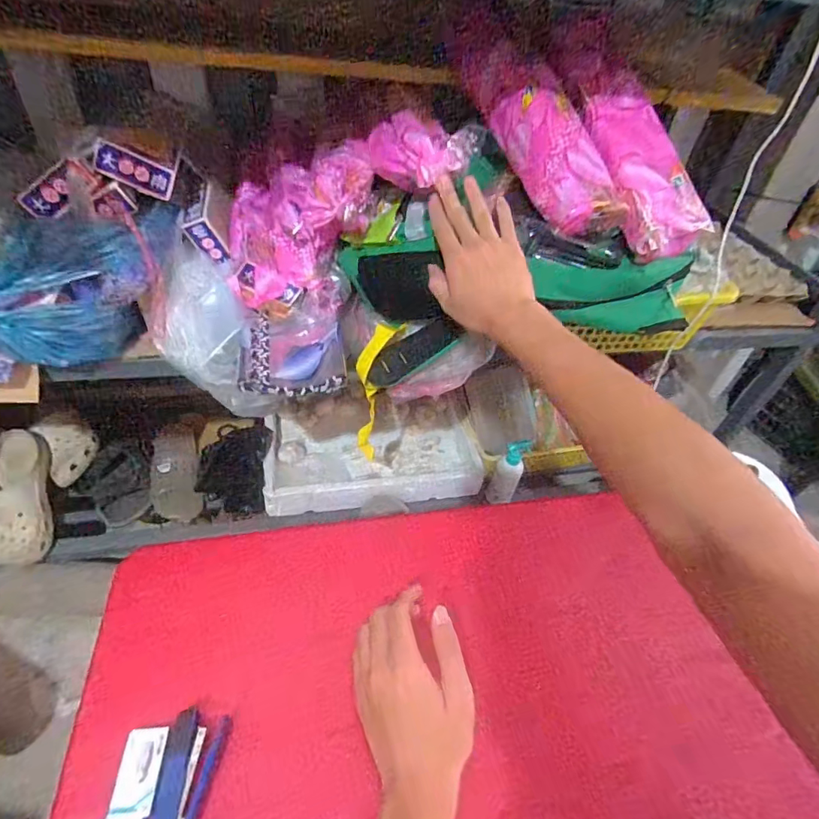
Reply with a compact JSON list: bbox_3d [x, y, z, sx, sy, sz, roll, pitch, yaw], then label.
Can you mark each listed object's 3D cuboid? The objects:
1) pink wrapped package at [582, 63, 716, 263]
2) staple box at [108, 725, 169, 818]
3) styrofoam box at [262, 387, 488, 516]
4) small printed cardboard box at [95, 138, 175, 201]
[{"bbox_3d":[0.266,-0.292,0.556,0.101,0.036,0.253,-6,74,-14],"label":"pink wrapped package"},{"bbox_3d":[-0.202,0.271,0.360,0.027,0.008,0.055,0,44,-8],"label":"staple box"},{"bbox_3d":[-0.086,0.075,1.051,0.437,0.058,0.310,-4,45,-12],"label":"styrofoam box"},{"bbox_3d":[-0.327,-0.284,0.571,0.082,0.038,0.011,18,15,-22],"label":"small printed cardboard box"}]

